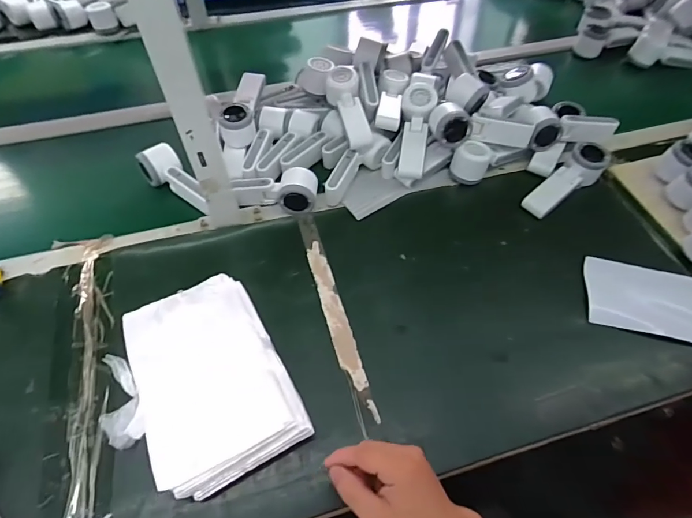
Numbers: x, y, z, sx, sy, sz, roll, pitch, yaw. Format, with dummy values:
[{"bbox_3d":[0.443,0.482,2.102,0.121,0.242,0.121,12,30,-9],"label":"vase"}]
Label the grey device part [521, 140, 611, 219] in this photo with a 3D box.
[{"bbox_3d":[0.357,-0.129,0.678,0.167,0.035,0.055,-39,65,-9],"label":"grey device part"}]

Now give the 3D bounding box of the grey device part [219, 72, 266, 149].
[{"bbox_3d":[-0.183,-0.273,0.743,0.057,0.052,0.163,2,54,0],"label":"grey device part"}]

